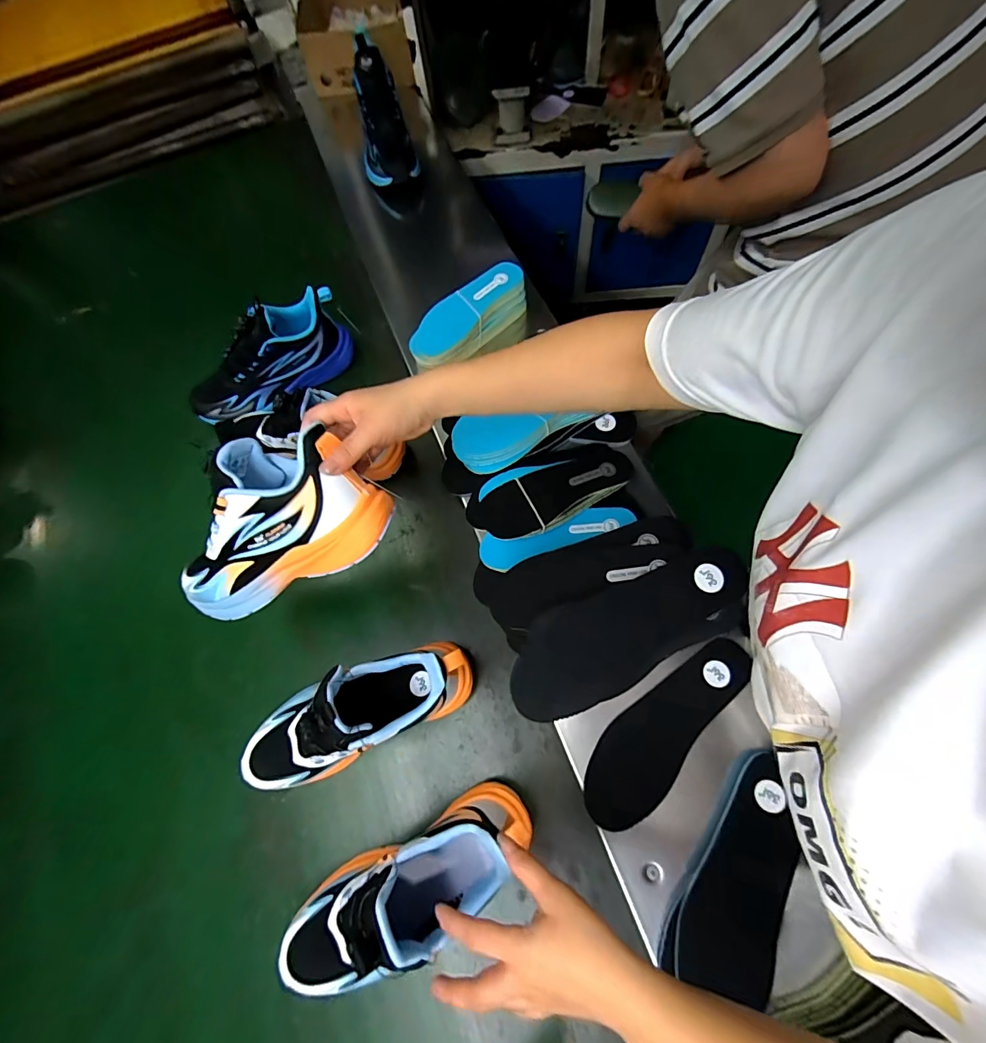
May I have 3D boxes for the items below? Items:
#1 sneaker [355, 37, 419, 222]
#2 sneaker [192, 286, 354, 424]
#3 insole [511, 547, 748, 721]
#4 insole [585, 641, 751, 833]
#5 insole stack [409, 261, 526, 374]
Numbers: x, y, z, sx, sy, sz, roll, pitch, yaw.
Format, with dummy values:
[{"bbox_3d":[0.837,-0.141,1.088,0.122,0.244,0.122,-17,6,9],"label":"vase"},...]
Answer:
[{"bbox_3d":[-0.192,-0.682,0.771,0.090,0.095,0.239,-13,114,-2],"label":"sneaker"},{"bbox_3d":[-0.332,-0.241,0.637,0.244,0.105,0.086,-28,71,-8],"label":"sneaker"},{"bbox_3d":[0.127,0.101,0.411,0.237,0.022,0.090,-22,71,-6],"label":"insole"},{"bbox_3d":[0.184,0.217,0.472,0.073,0.008,0.233,38,76,26],"label":"insole"},{"bbox_3d":[-0.033,-0.295,0.650,0.188,0.068,0.086,-35,73,-10],"label":"insole stack"}]

